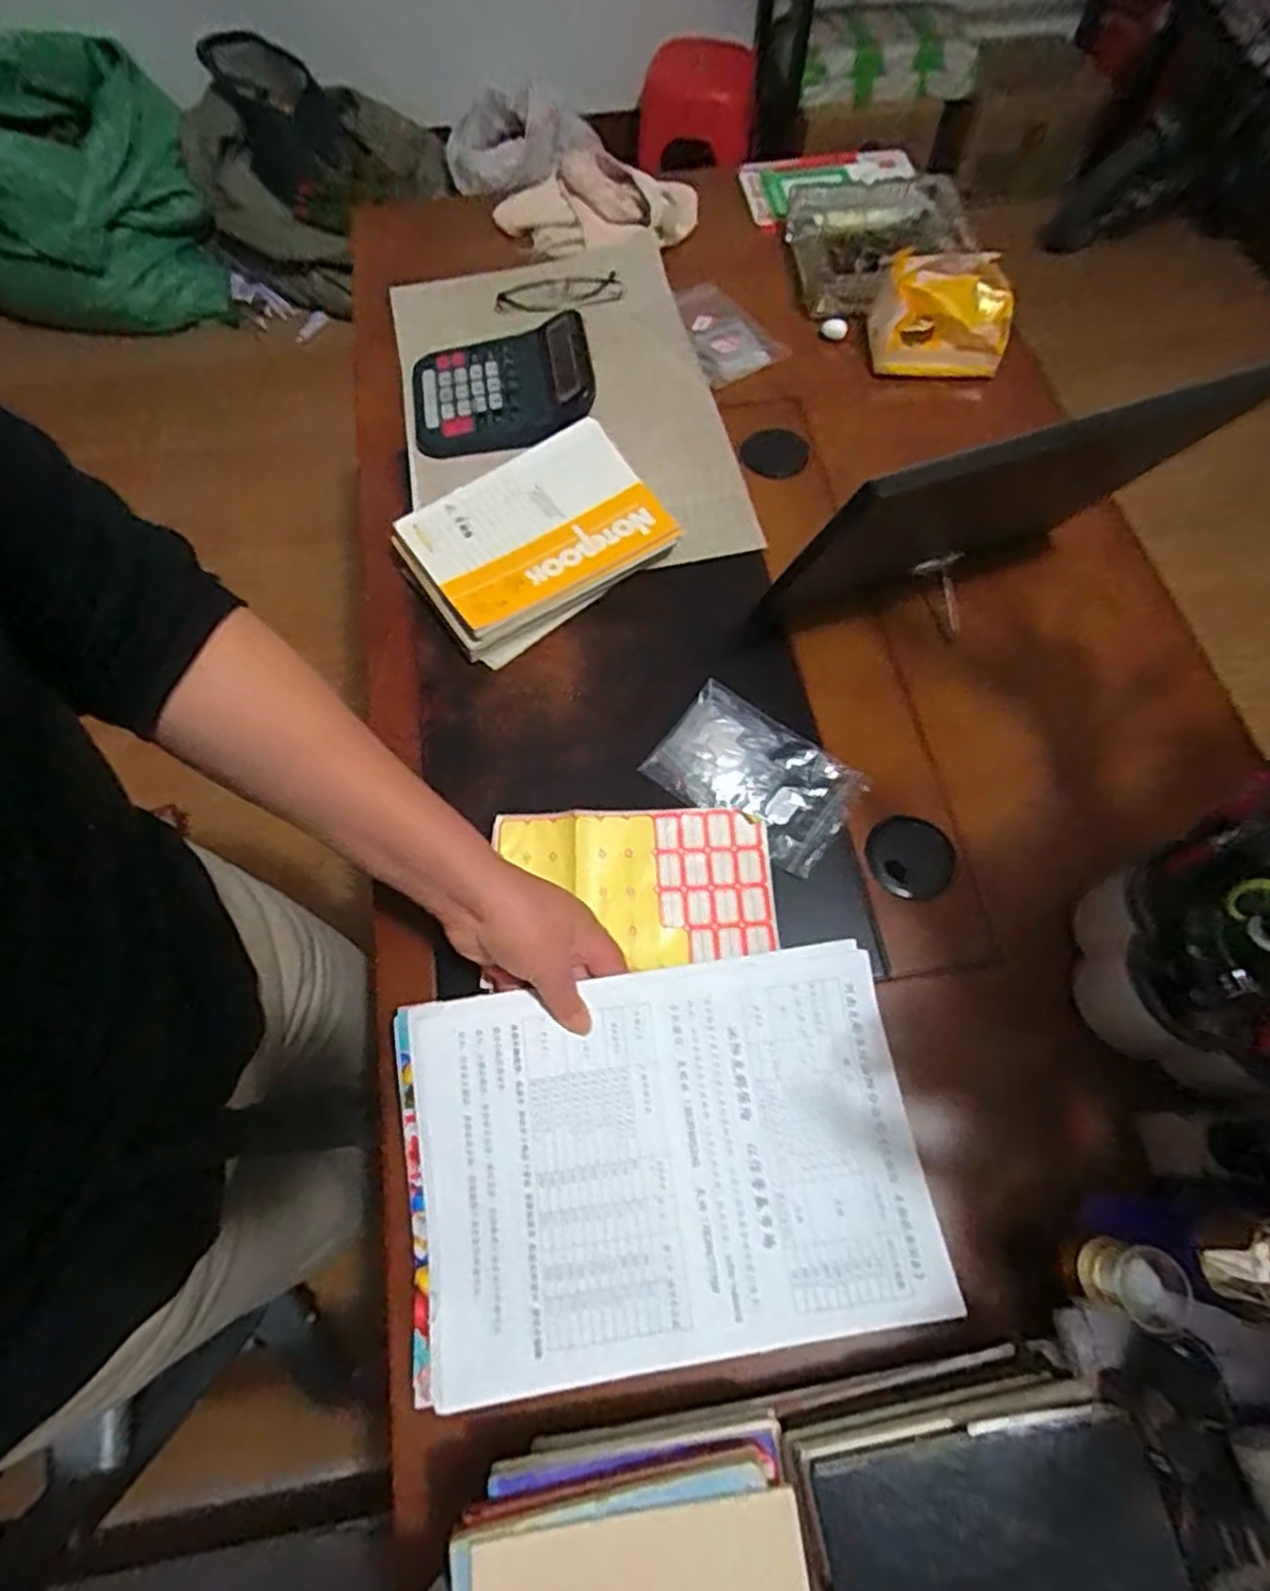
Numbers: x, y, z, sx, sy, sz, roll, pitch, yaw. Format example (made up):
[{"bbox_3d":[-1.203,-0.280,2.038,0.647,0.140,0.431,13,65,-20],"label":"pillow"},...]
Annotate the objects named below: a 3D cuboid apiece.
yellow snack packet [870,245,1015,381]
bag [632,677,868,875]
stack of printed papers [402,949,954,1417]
[{"bbox_3d":[0.300,-0.469,0.735,0.124,0.091,0.071,14,67,6],"label":"yellow snack packet"},{"bbox_3d":[0.091,-0.016,0.577,0.149,0.013,0.096,35,71,15],"label":"bag"},{"bbox_3d":[0.017,0.215,0.450,0.304,0.026,0.209,-7,66,-3],"label":"stack of printed papers"}]

